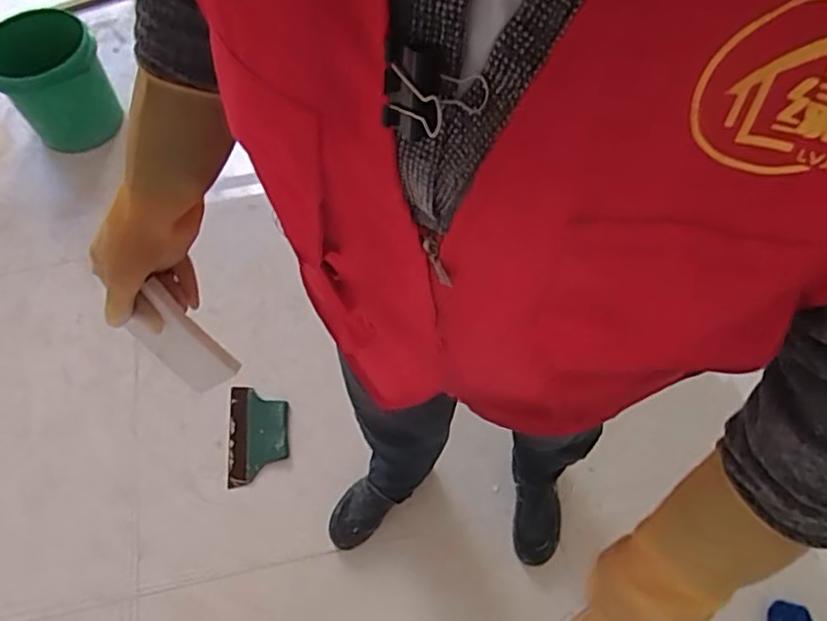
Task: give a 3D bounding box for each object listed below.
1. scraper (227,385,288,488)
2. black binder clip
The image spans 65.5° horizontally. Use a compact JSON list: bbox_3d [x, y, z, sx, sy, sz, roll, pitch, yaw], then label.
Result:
[{"bbox_3d":[-0.332,0.261,1.361,0.124,0.012,0.206,-4,64,-3],"label":"scraper"},{"bbox_3d":[0.007,-0.078,0.232,0.037,0.033,0.018,10,64,4],"label":"black binder clip"}]

